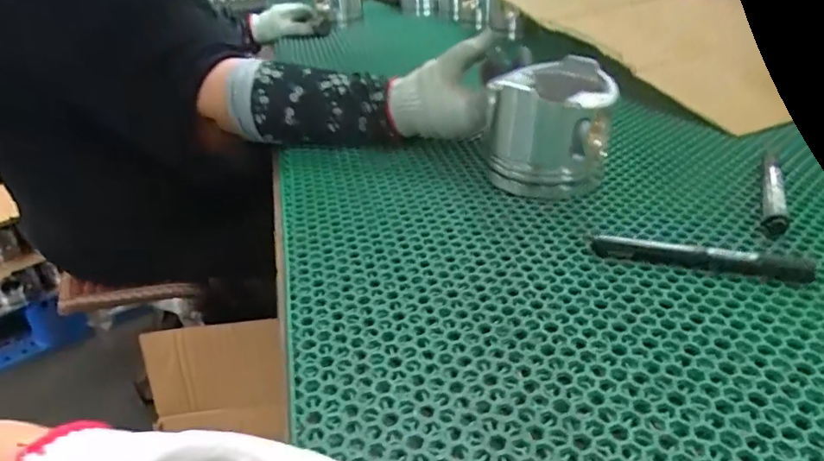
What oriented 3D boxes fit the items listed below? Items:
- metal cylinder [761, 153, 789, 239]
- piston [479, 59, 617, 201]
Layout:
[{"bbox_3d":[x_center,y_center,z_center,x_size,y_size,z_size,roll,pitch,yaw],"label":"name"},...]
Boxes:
[{"bbox_3d":[0.309,-0.030,0.456,0.018,0.017,0.114,12,37,24],"label":"metal cylinder"},{"bbox_3d":[0.131,-0.098,0.505,0.105,0.095,0.117,11,36,22],"label":"piston"}]

